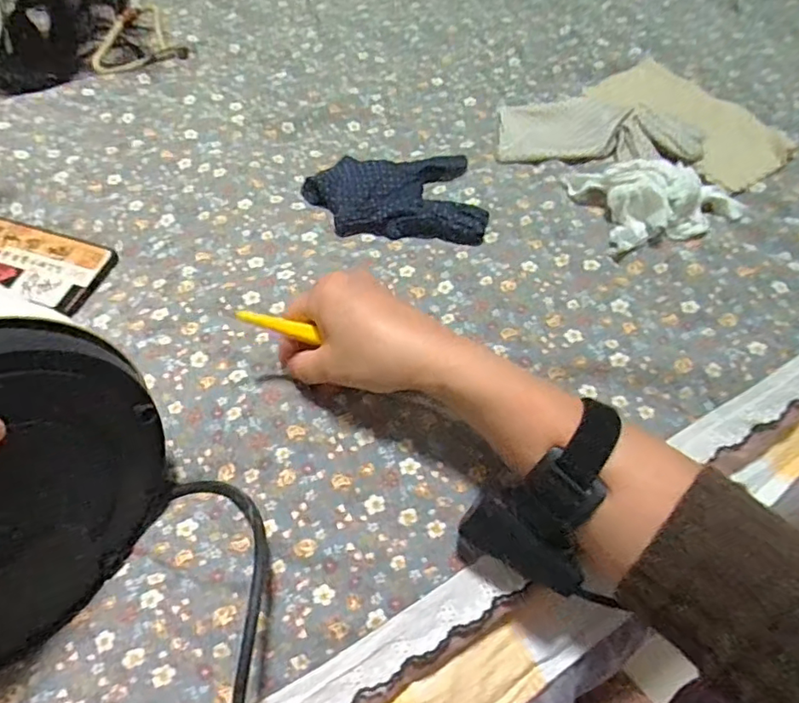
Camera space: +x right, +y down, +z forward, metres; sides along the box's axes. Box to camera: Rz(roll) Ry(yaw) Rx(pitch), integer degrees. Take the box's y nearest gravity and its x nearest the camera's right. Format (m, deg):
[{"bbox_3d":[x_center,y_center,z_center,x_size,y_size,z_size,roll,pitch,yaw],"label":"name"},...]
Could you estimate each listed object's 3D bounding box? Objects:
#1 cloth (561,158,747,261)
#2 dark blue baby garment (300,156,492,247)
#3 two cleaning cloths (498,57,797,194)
[{"bbox_3d":[0.218,-0.136,0.477,0.120,0.045,0.096,-11,57,-6],"label":"cloth"},{"bbox_3d":[-0.005,-0.133,0.494,0.149,0.019,0.106,-7,56,-4],"label":"dark blue baby garment"},{"bbox_3d":[0.232,-0.228,0.539,0.251,0.041,0.171,21,59,14],"label":"two cleaning cloths"}]

